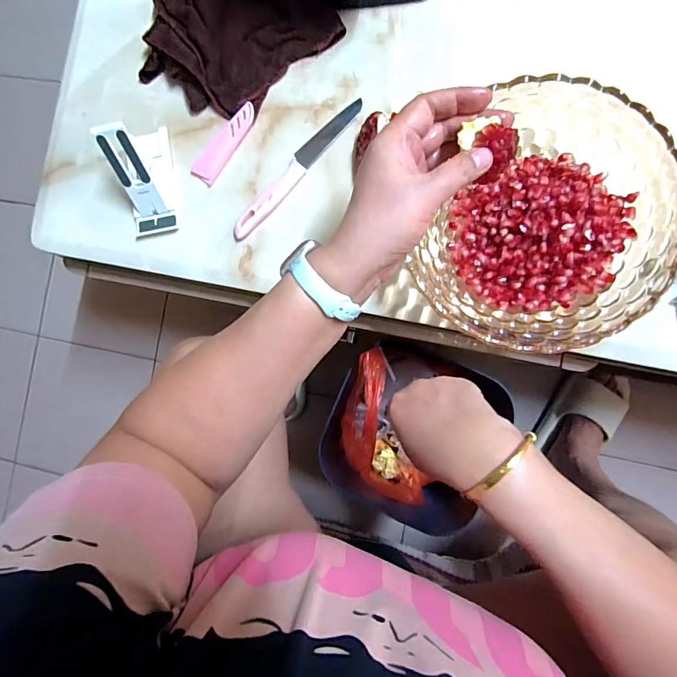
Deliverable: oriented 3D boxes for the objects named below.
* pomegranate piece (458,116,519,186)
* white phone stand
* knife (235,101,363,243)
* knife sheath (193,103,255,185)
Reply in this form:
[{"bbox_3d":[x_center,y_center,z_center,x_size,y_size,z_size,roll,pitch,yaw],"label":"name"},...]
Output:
[{"bbox_3d":[0.106,-0.135,0.298,0.038,0.035,0.030,23,90,9],"label":"pomegranate piece"},{"bbox_3d":[-0.212,-0.179,0.438,0.051,0.074,0.115,-3,86,8],"label":"white phone stand"},{"bbox_3d":[-0.046,-0.184,0.447,0.025,0.010,0.192,41,93,9],"label":"knife"},{"bbox_3d":[-0.127,-0.218,0.460,0.028,0.011,0.096,37,92,9],"label":"knife sheath"}]

